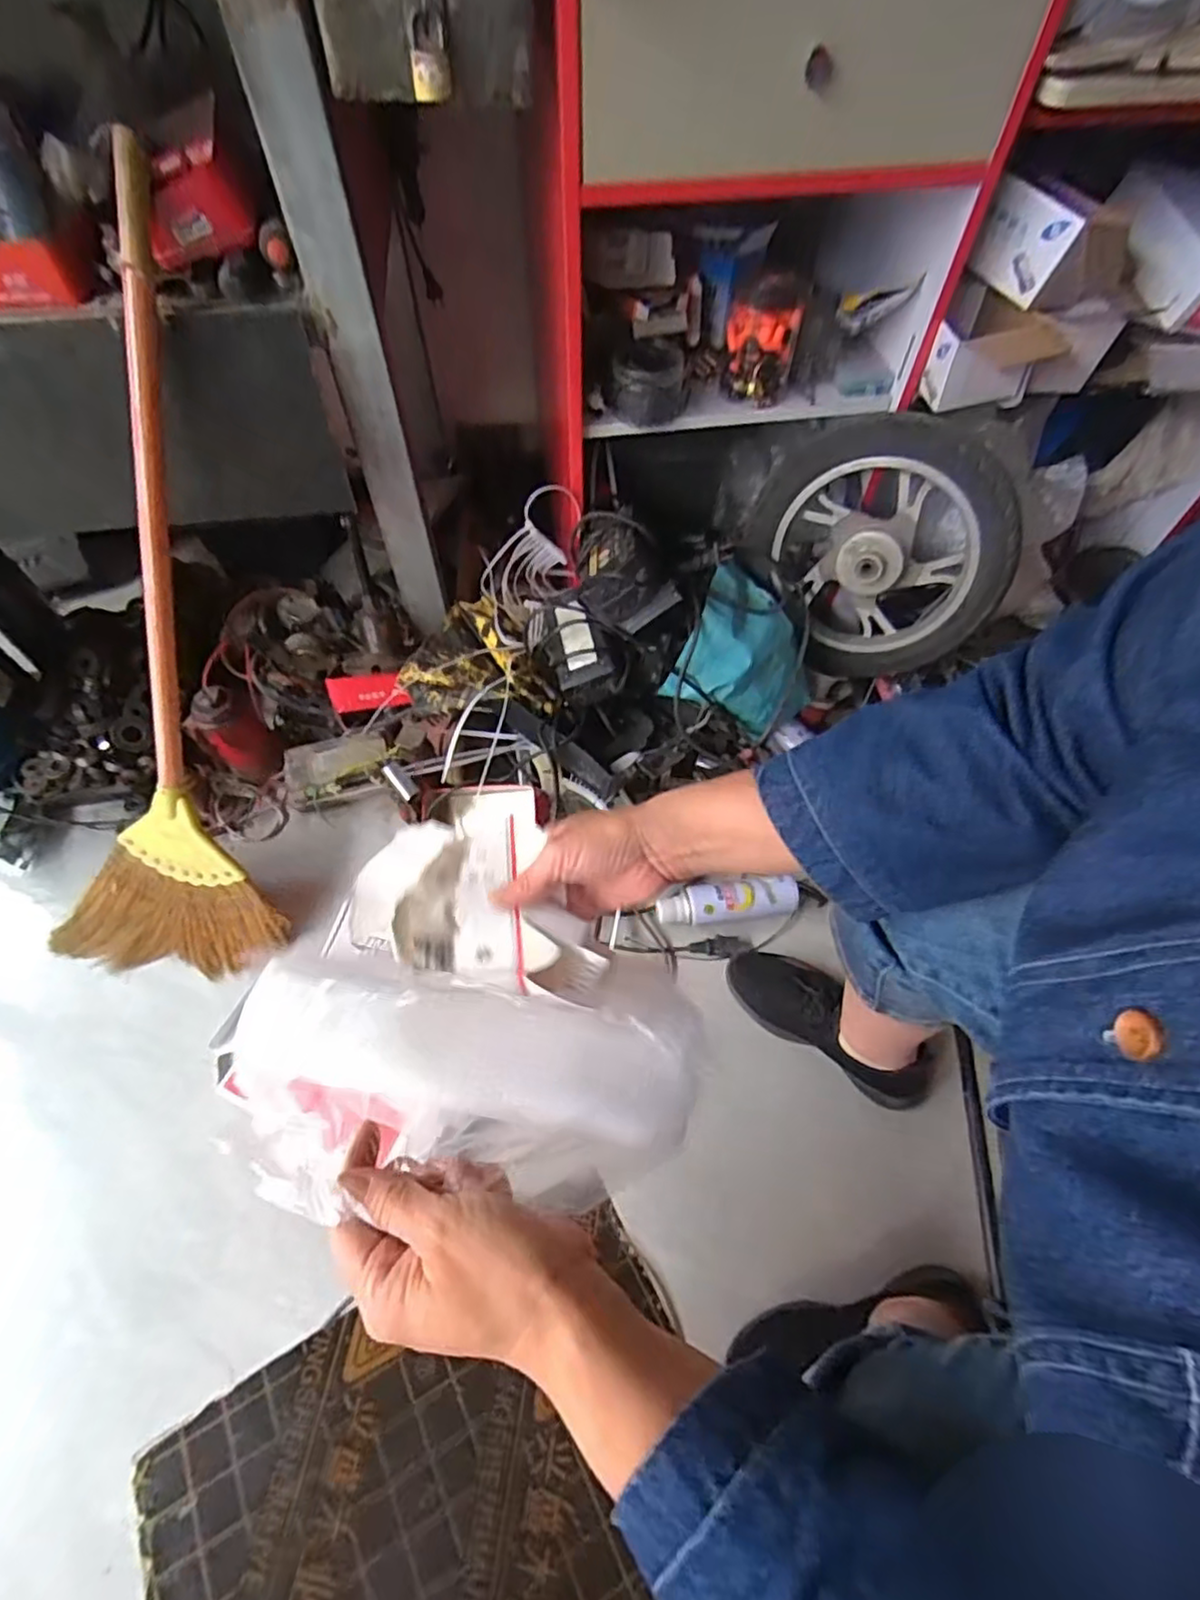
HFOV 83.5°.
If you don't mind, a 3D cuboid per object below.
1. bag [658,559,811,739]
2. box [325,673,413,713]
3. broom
[{"bbox_3d":[0.212,-0.194,0.949,0.176,0.160,0.223,23,60,13],"label":"bag"},{"bbox_3d":[-0.332,-0.158,0.971,0.108,0.052,0.020,-9,30,-15],"label":"box"},{"bbox_3d":[-0.481,-0.161,0.720,0.280,0.855,0.071,16,23,9],"label":"broom"}]

